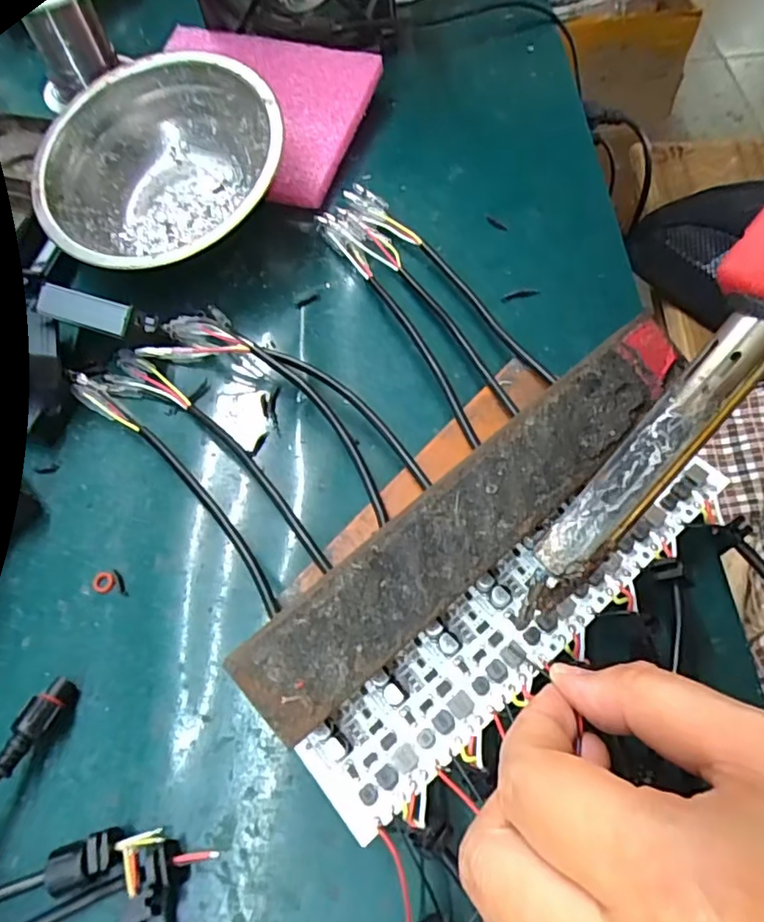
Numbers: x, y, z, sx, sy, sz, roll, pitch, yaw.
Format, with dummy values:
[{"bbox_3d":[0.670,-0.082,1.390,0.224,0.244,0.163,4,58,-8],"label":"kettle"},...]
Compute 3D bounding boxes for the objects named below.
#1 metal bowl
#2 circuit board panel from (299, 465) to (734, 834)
[{"bbox_3d":[-0.113,-0.148,0.305,0.120,0.052,0.122,1,67,-1],"label":"metal bowl"},{"bbox_3d":[0.050,0.050,0.198,0.169,0.007,0.039,-35,66,-12],"label":"circuit board panel"}]

